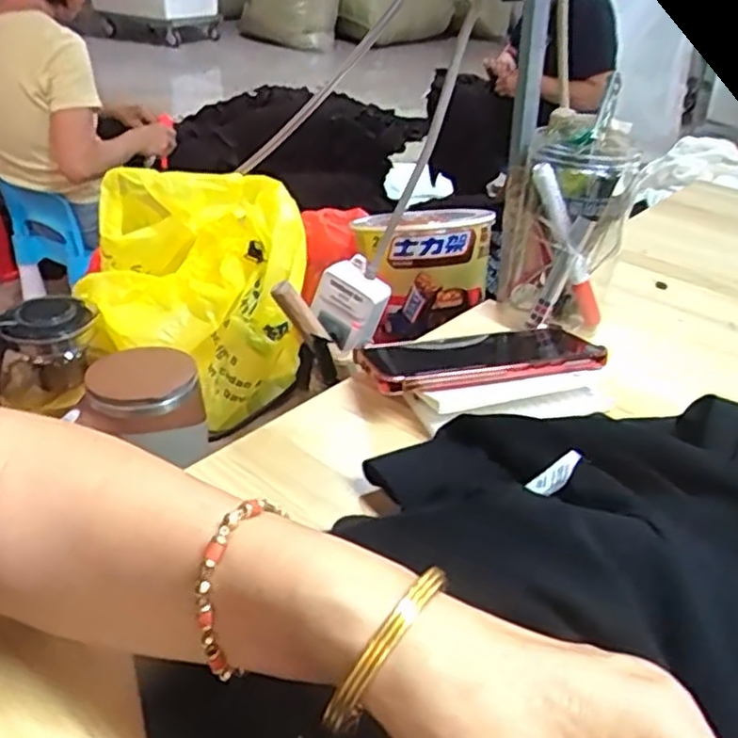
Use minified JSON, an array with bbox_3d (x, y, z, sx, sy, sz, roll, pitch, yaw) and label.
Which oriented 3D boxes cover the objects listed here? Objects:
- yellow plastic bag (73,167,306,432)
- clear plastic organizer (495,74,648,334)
[{"bbox_3d":[-0.183,-0.081,0.722,0.243,0.206,0.122,20,37,23],"label":"yellow plastic bag"},{"bbox_3d":[0.157,-0.107,0.574,0.086,0.173,0.077,7,34,5],"label":"clear plastic organizer"}]

